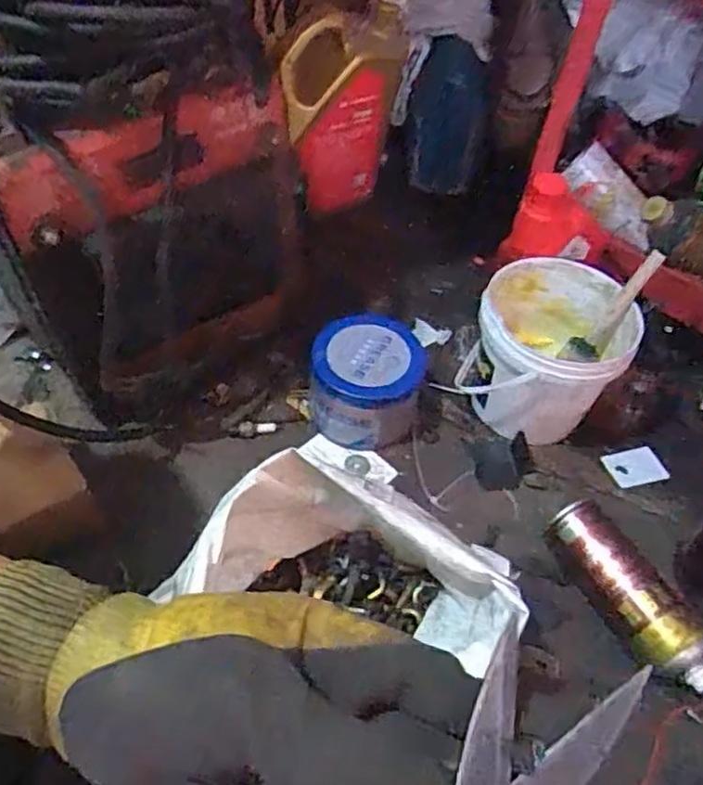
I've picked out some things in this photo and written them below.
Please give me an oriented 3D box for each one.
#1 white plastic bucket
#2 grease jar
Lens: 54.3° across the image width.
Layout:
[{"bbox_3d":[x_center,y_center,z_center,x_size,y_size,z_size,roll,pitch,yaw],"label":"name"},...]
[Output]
[{"bbox_3d":[0.219,-0.037,0.782,0.160,0.146,0.176,3,50,-3],"label":"white plastic bucket"},{"bbox_3d":[0.017,-0.013,0.789,0.123,0.103,0.139,10,50,4],"label":"grease jar"}]

